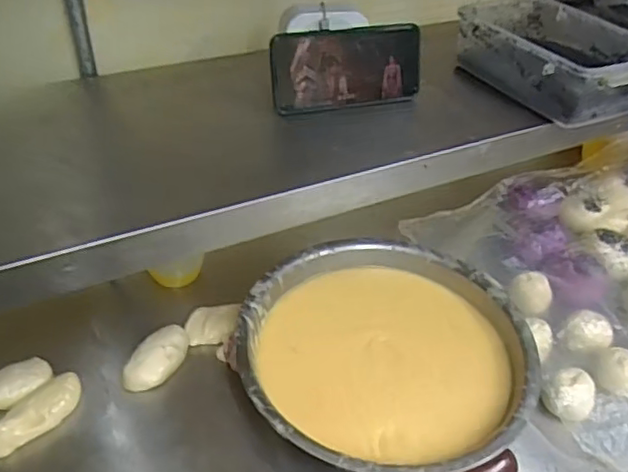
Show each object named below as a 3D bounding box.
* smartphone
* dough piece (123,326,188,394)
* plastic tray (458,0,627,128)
[{"bbox_3d":[0.036,-0.173,0.619,0.161,0.078,0.005,-10,23,-17],"label":"smartphone"},{"bbox_3d":[-0.183,0.143,0.706,0.045,0.027,0.093,18,43,15],"label":"dough piece"},{"bbox_3d":[0.270,-0.200,0.674,0.135,0.071,0.207,-17,44,-24],"label":"plastic tray"}]

